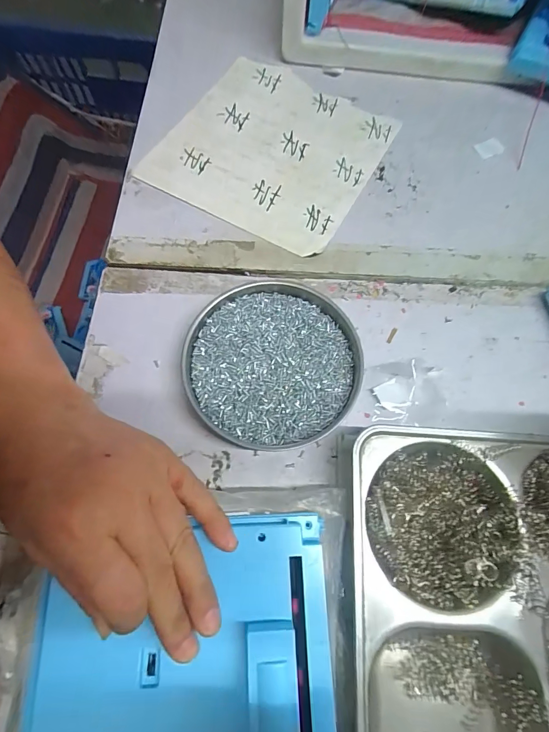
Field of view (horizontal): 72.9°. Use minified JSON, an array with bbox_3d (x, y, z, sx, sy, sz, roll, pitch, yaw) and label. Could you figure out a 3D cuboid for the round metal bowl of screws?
[{"bbox_3d":[0.000,-0.003,0.301,0.135,0.017,0.135,0,69,-1],"label":"round metal bowl of screws"}]

